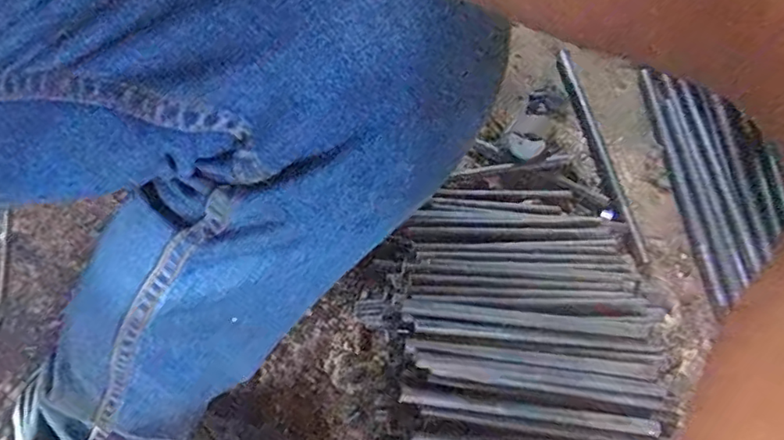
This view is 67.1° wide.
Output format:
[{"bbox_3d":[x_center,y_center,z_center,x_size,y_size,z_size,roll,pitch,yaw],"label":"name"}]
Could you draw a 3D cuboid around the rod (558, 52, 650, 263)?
[{"bbox_3d":[0.251,-0.090,0.719,0.016,0.015,0.313,-4,58,-7],"label":"rod"}]

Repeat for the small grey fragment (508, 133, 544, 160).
[{"bbox_3d":[0.158,-0.088,0.713,0.043,0.014,0.028,28,60,13],"label":"small grey fragment"}]

